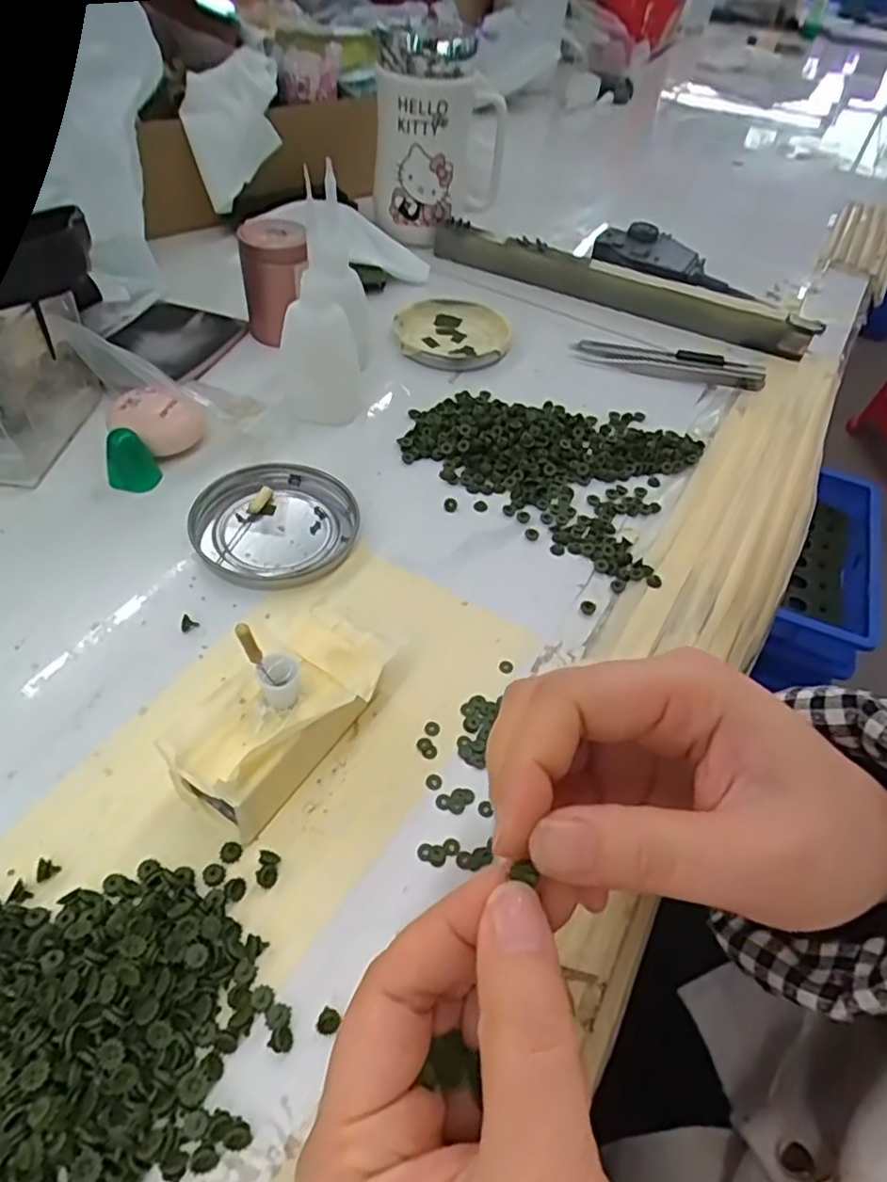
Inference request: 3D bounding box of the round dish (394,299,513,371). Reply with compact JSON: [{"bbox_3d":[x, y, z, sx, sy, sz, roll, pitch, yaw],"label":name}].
[{"bbox_3d":[0.007,-0.182,0.463,0.076,0.008,0.083,3,49,-4],"label":"round dish"}]

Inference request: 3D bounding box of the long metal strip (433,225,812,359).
[{"bbox_3d":[0.127,-0.234,0.509,0.292,0.026,0.012,24,51,13],"label":"long metal strip"}]

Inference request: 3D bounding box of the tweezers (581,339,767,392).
[{"bbox_3d":[0.157,-0.158,0.459,0.123,0.010,0.029,15,50,6],"label":"tweezers"}]

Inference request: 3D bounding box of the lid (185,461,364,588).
[{"bbox_3d":[-0.083,-0.034,0.329,0.072,0.010,0.078,3,49,-4],"label":"lid"}]

